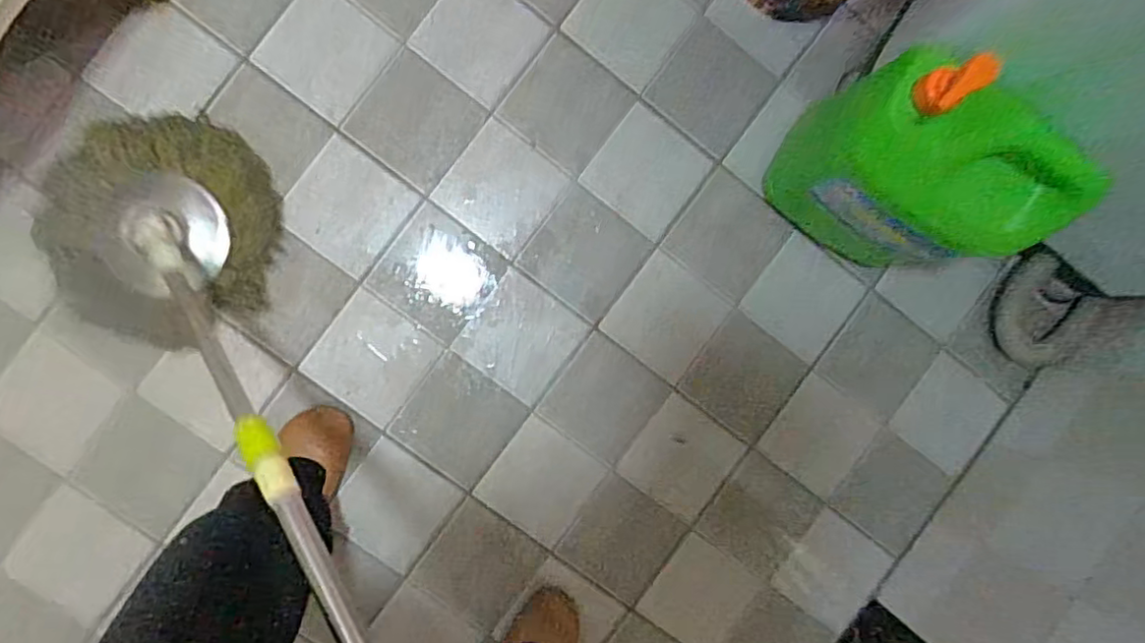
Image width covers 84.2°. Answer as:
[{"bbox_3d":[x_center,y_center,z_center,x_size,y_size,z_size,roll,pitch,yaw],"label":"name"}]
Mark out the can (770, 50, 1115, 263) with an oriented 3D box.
[{"bbox_3d":[0.425,-0.190,0.786,0.269,0.370,0.164,21,88,-6],"label":"can"}]

